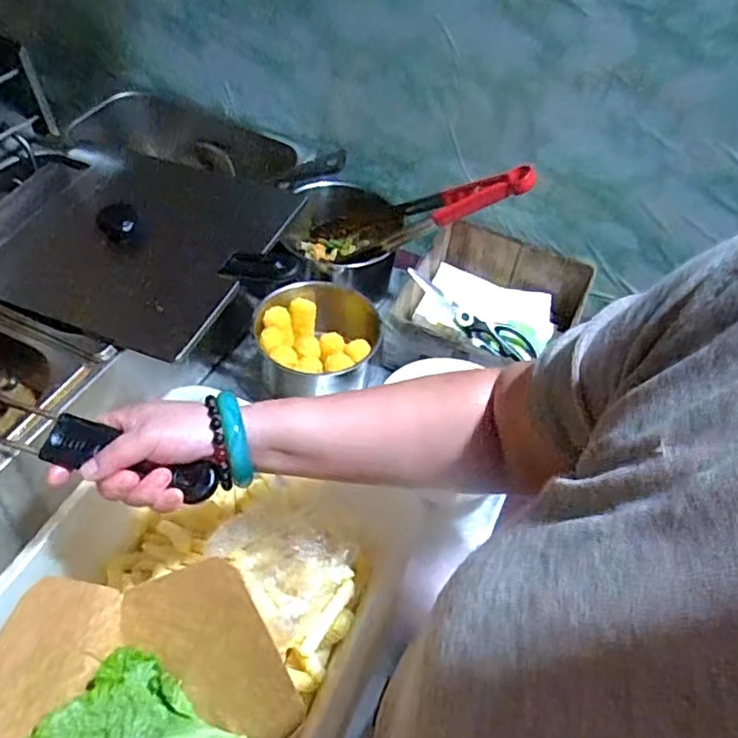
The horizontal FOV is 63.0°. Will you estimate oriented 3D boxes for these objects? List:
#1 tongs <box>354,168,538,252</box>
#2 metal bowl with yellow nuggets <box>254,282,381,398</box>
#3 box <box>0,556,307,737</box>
[{"bbox_3d":[0.092,-0.197,0.758,0.249,0.034,0.095,-13,39,35],"label":"tongs"},{"bbox_3d":[-0.057,-0.031,0.742,0.156,0.070,0.147,3,49,-4],"label":"metal bowl with yellow nuggets"},{"bbox_3d":[-0.155,0.231,0.407,0.183,0.094,0.175,22,51,12],"label":"box"}]

